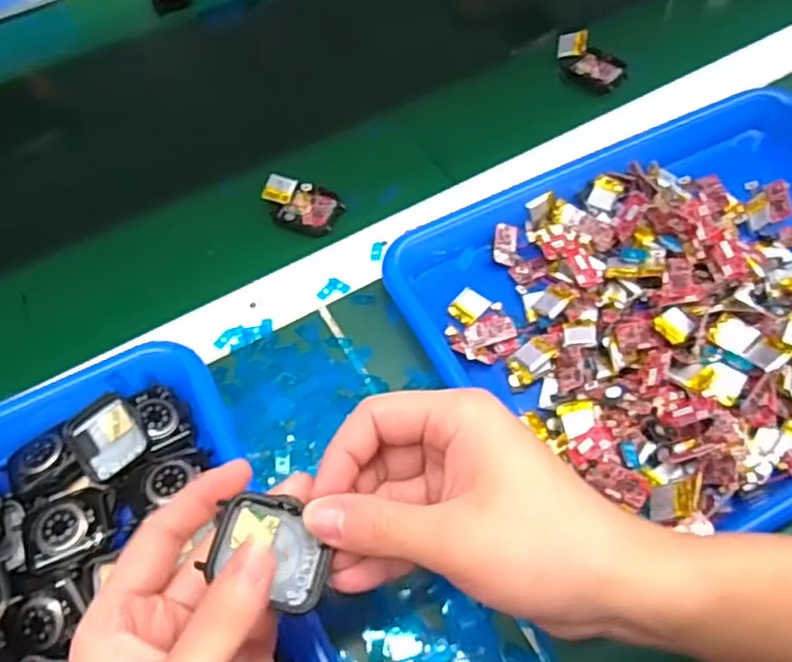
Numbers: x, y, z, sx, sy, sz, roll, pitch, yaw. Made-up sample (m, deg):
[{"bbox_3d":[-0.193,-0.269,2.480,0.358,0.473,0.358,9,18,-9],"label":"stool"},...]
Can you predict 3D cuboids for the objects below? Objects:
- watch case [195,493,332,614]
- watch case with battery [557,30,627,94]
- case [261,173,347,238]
[{"bbox_3d":[-0.046,0.082,0.252,0.046,0.012,0.035,28,53,-14],"label":"watch case"},{"bbox_3d":[0.157,-0.221,0.541,0.061,0.022,0.035,34,67,19],"label":"watch case with battery"},{"bbox_3d":[-0.067,-0.090,0.475,0.055,0.016,0.038,17,62,11],"label":"case"}]

